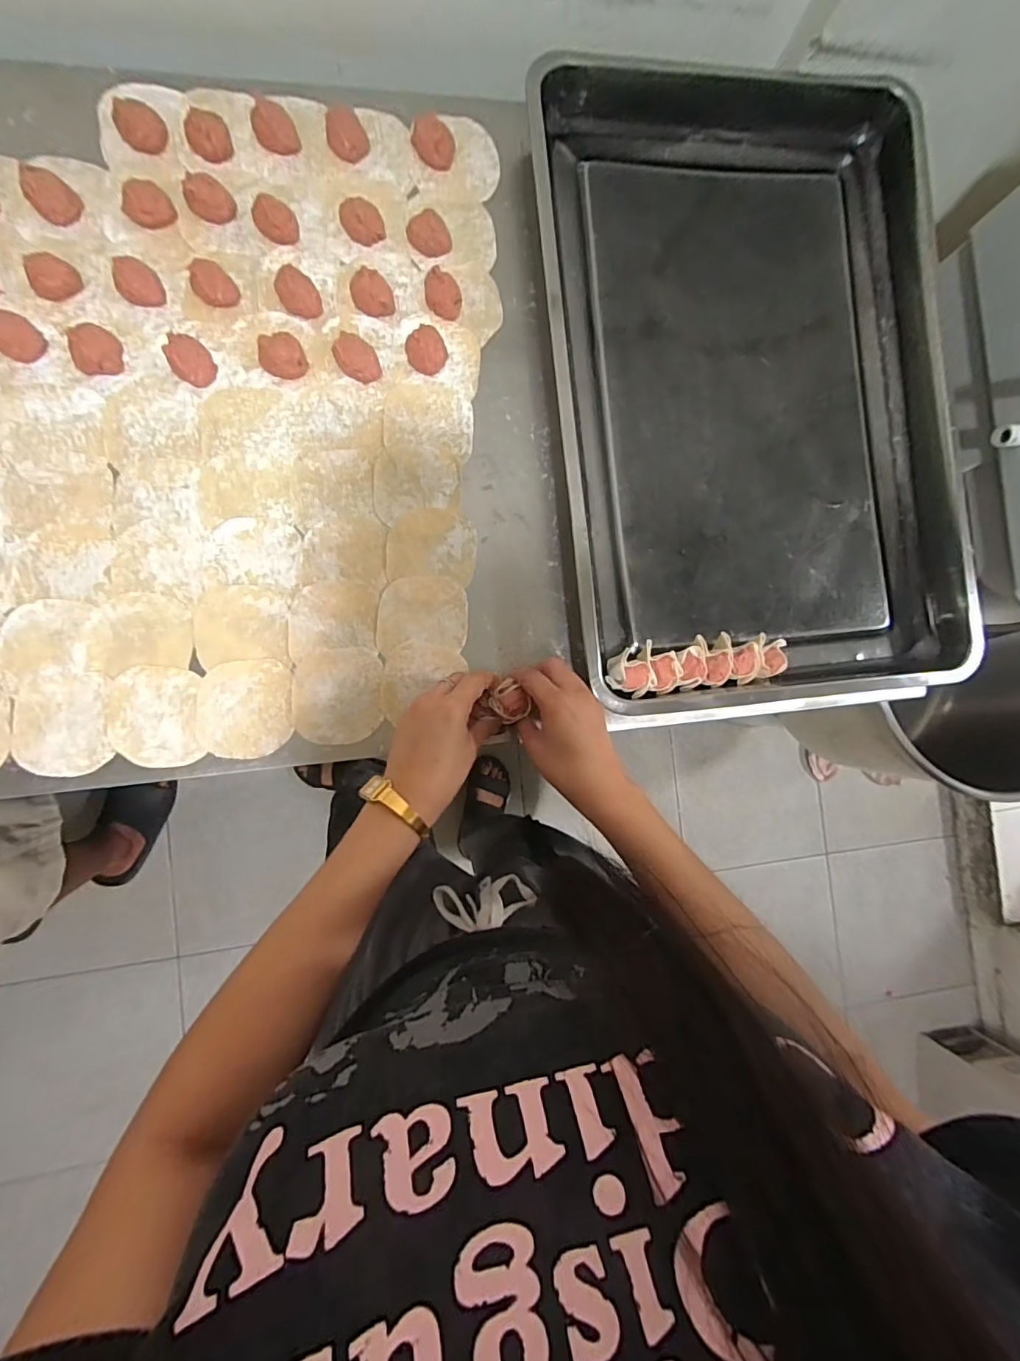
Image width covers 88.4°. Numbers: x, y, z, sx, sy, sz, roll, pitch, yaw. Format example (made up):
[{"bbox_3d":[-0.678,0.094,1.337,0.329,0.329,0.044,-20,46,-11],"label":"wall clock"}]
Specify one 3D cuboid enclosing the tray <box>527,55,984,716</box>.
[{"bbox_3d":[0.229,-0.293,0.506,0.390,0.051,0.619,-5,89,-10],"label":"tray"}]

